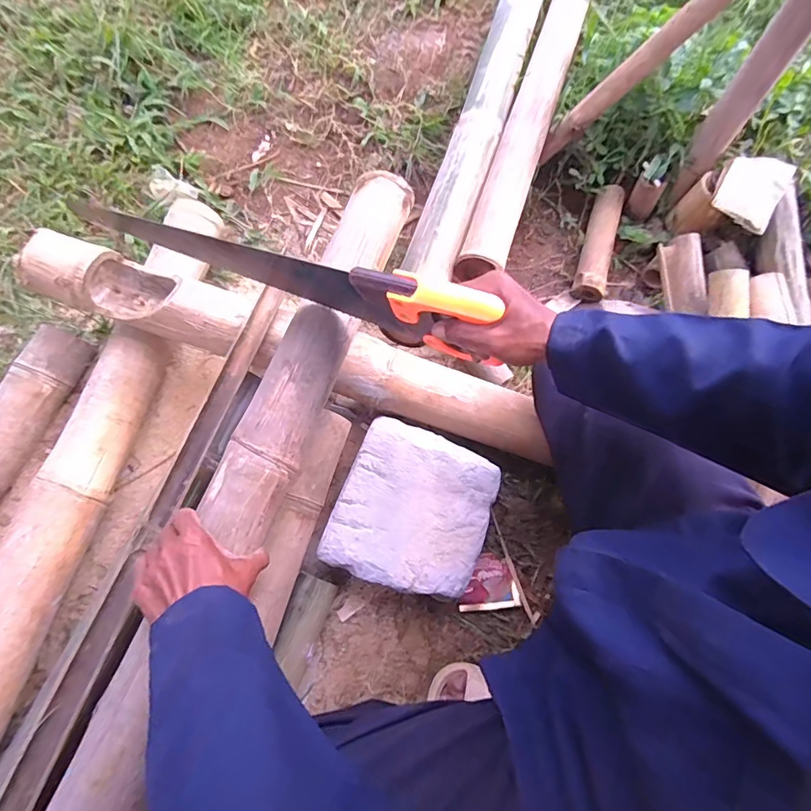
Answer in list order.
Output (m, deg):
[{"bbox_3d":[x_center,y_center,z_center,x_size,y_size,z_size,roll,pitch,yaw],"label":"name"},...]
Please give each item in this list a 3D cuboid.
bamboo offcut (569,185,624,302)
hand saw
[{"bbox_3d":[0.355,-0.298,0.877,0.052,0.061,0.229,17,69,4],"label":"bamboo offcut"},{"bbox_3d":[-0.127,-0.134,0.513,0.453,0.104,0.035,18,69,14],"label":"hand saw"}]

